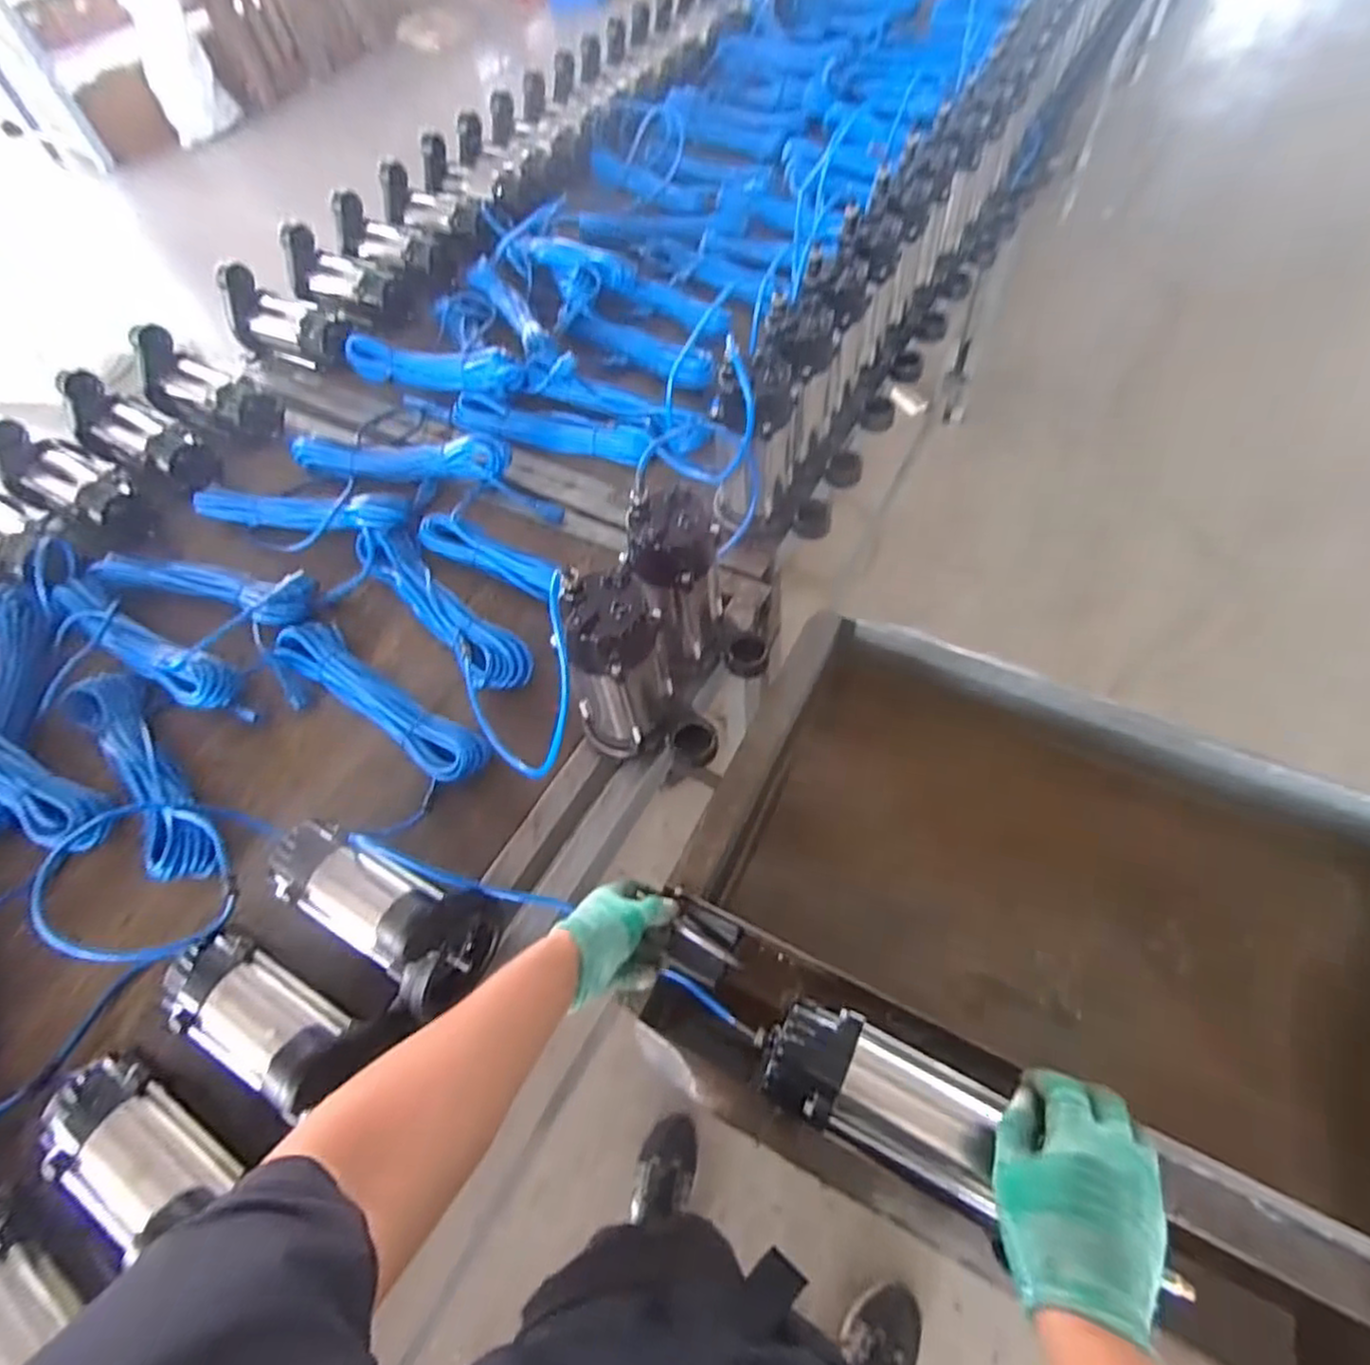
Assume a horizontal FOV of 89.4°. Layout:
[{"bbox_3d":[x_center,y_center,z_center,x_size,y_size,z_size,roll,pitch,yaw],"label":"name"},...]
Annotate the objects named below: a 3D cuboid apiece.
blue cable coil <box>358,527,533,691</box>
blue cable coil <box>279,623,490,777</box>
[{"bbox_3d":[-0.334,-0.105,0.940,0.083,0.049,0.354,-40,62,-18],"label":"blue cable coil"},{"bbox_3d":[-0.393,0.020,0.874,0.355,0.043,0.075,30,65,22],"label":"blue cable coil"}]

